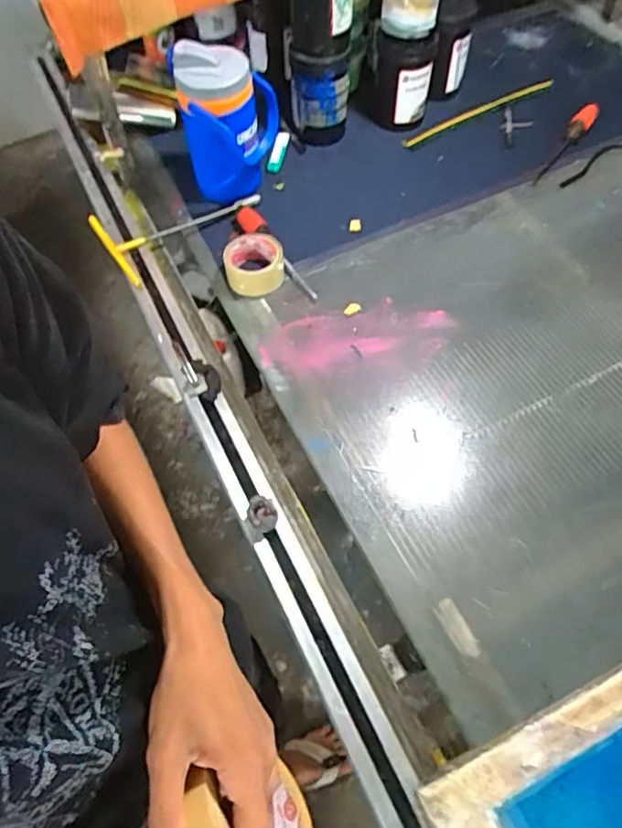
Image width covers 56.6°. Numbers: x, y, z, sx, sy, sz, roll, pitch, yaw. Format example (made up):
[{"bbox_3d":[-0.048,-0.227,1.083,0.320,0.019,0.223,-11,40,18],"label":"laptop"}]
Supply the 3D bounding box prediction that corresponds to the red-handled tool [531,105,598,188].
[{"bbox_3d":[0.483,-0.507,1.097,0.043,0.045,0.270,29,63,17],"label":"red-handled tool"}]

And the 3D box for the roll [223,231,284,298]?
[{"bbox_3d":[-0.092,-0.240,0.927,0.095,0.046,0.091,0,58,0],"label":"roll"}]

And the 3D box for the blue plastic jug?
[{"bbox_3d":[-0.133,-0.474,0.964,0.157,0.222,0.103,-6,59,-3],"label":"blue plastic jug"}]

